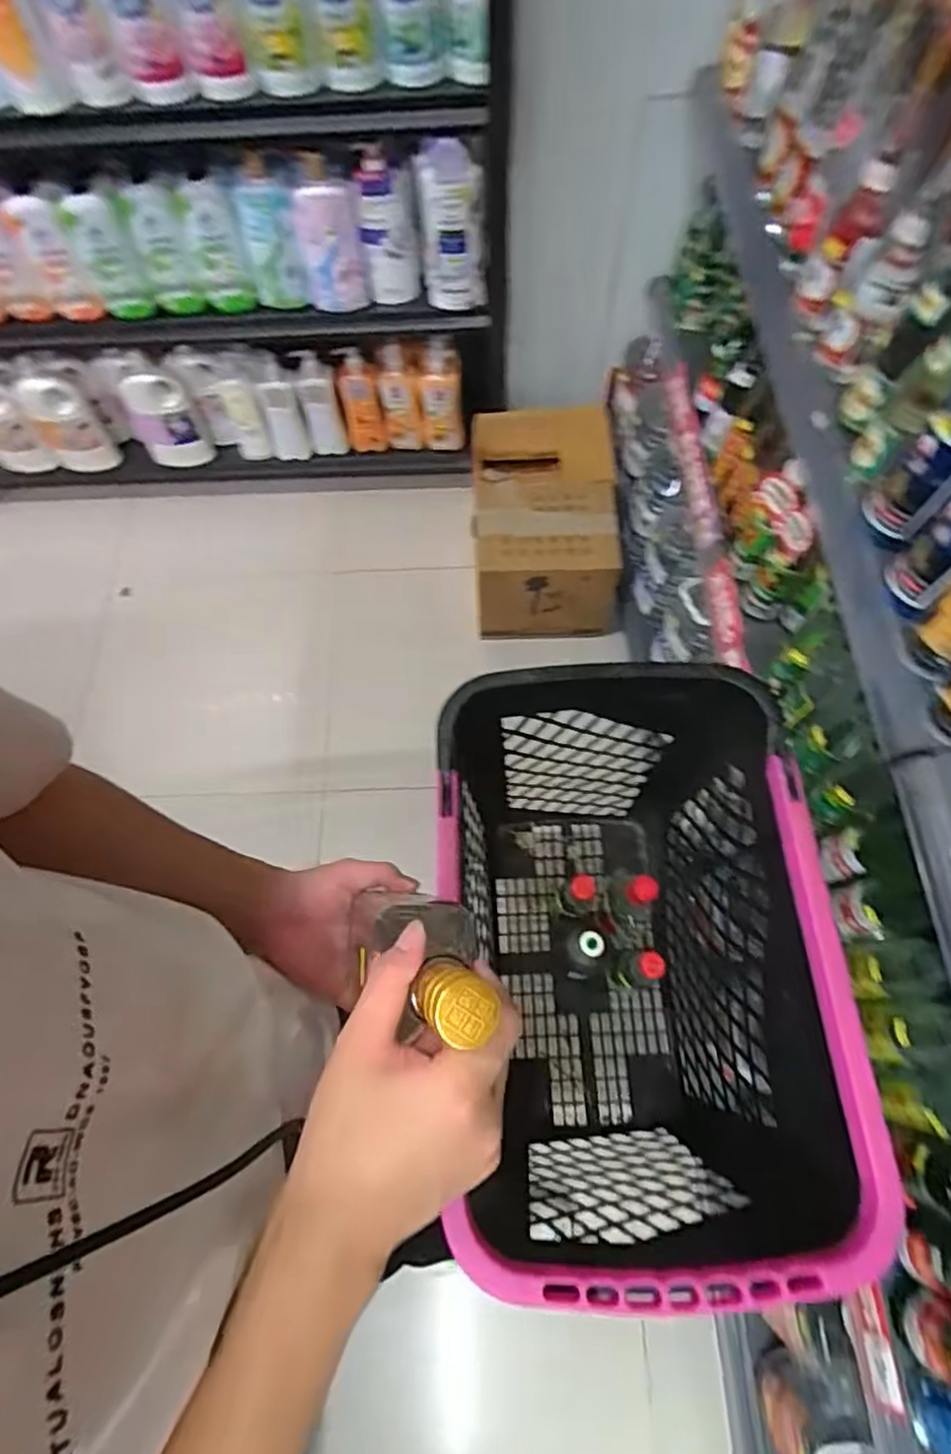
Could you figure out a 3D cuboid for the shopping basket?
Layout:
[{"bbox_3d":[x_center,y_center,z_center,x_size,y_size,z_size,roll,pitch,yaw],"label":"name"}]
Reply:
[{"bbox_3d":[0.168,0.277,0.817,0.382,0.449,0.550,0,67,1],"label":"shopping basket"}]

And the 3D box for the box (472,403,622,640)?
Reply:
[{"bbox_3d":[0.148,-0.463,1.477,0.293,0.252,0.445,-1,67,1],"label":"box"}]

